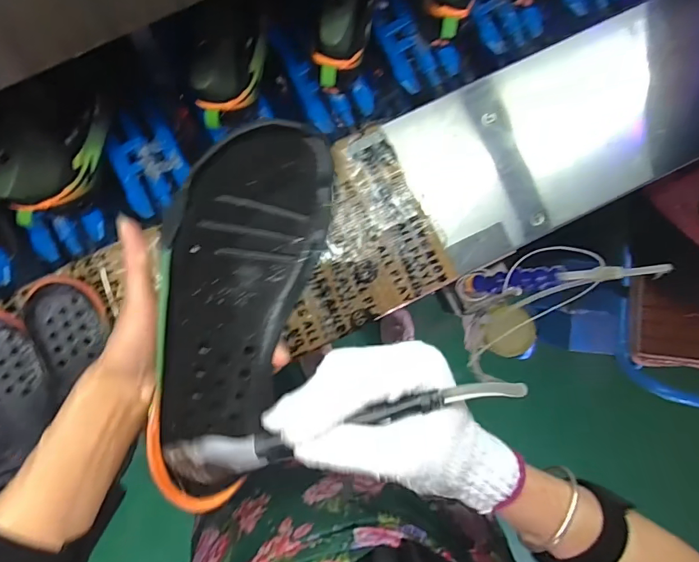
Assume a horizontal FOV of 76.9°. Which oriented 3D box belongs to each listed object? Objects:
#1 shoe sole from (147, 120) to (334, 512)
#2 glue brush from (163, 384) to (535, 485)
[{"bbox_3d":[-0.082,0.022,0.301,0.090,0.044,0.254,17,99,-2],"label":"shoe sole"},{"bbox_3d":[-0.002,0.089,0.271,0.216,0.021,0.031,-14,92,2],"label":"glue brush"}]

